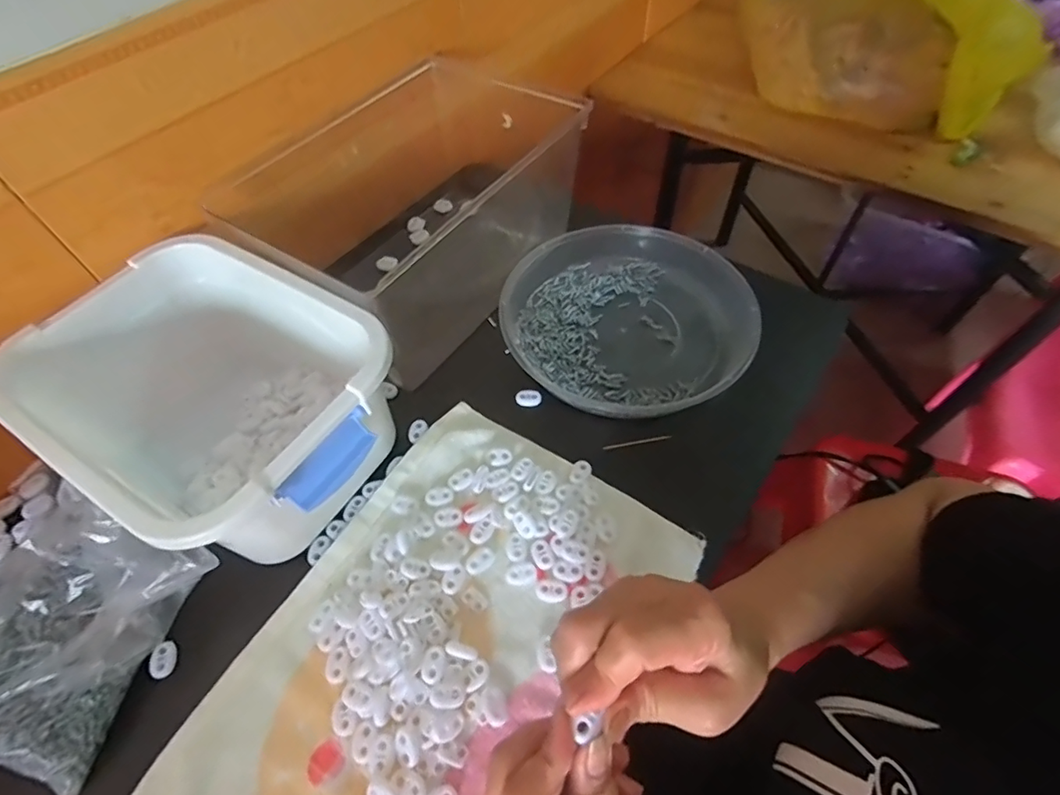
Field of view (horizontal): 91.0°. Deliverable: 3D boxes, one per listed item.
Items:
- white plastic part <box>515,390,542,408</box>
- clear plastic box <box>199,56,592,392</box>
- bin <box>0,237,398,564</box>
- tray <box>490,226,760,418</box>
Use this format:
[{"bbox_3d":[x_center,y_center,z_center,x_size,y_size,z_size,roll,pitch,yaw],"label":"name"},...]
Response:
[{"bbox_3d":[-0.001,0.000,0.468,0.023,0.006,0.015,2,56,4],"label":"white plastic part"},{"bbox_3d":[-0.102,-0.202,0.532,0.207,0.125,0.310,28,61,19],"label":"clear plastic box"},{"bbox_3d":[-0.234,0.004,0.396,0.252,0.112,0.186,26,61,18],"label":"bin"},{"bbox_3d":[0.090,-0.080,0.496,0.219,0.036,0.228,0,55,0],"label":"tray"}]

